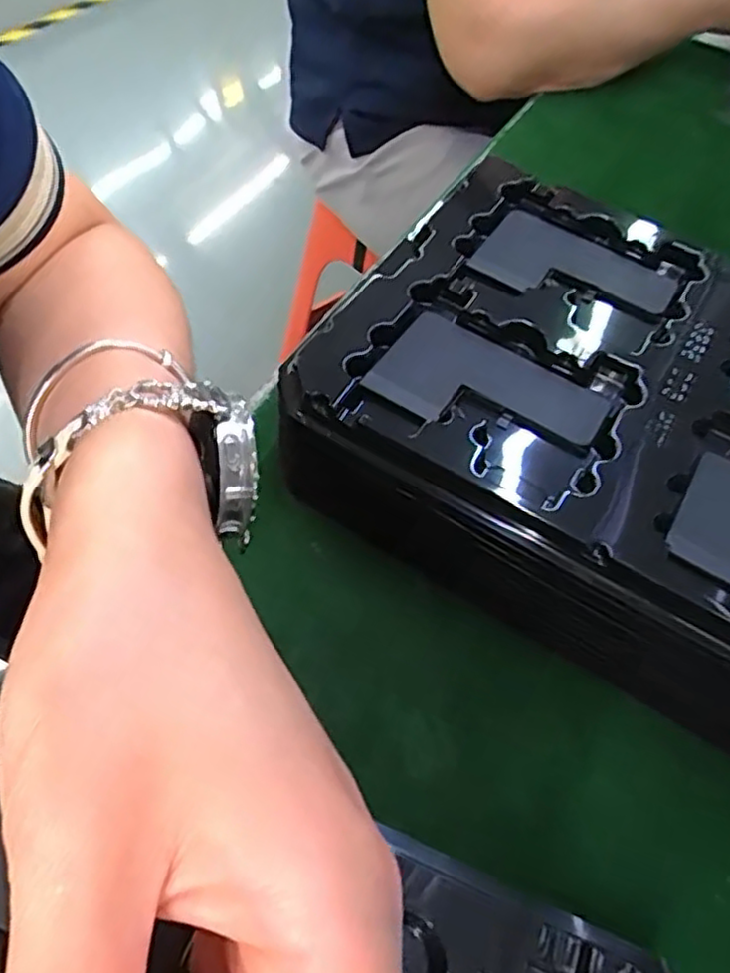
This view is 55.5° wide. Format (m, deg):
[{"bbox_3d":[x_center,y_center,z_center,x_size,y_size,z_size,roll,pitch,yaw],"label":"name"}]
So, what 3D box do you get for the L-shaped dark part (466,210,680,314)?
[{"bbox_3d":[0.105,-0.108,0.350,0.094,0.011,0.061,32,58,14],"label":"L-shaped dark part"}]

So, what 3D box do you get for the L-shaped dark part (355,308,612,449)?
[{"bbox_3d":[0.052,-0.040,0.301,0.094,0.009,0.058,33,58,15],"label":"L-shaped dark part"}]

